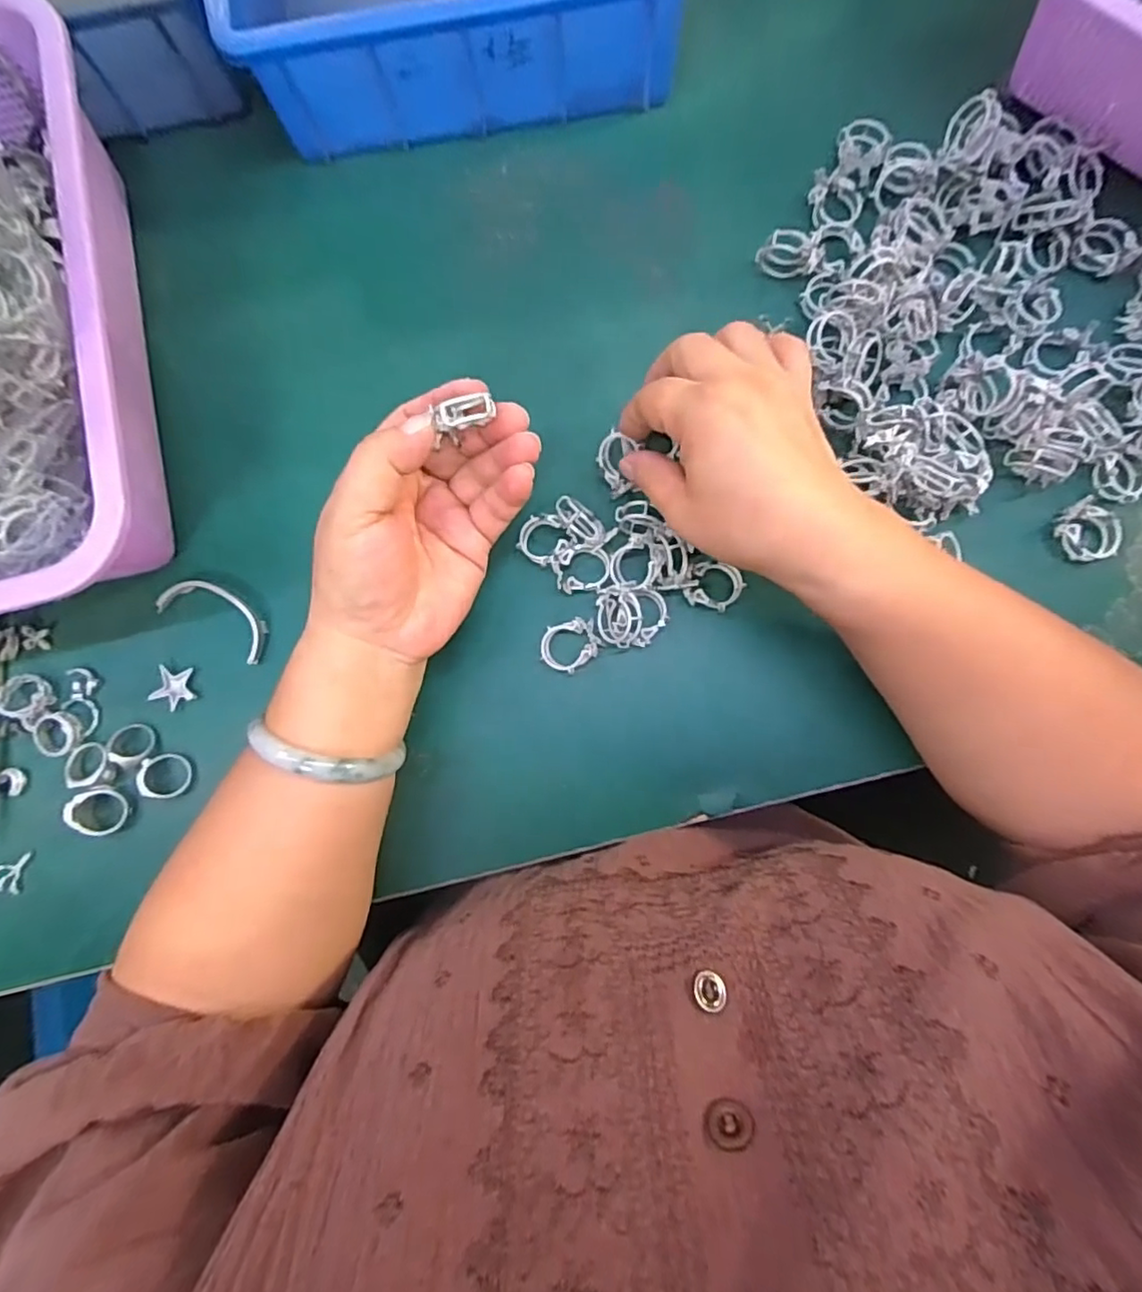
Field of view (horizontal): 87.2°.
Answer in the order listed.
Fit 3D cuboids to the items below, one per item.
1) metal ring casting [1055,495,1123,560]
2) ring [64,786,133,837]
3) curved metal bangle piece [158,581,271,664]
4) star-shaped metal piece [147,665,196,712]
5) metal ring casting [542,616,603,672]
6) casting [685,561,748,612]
[{"bbox_3d":[0.265,-0.059,0.306,0.025,0.010,0.031,-29,85,-1],"label":"metal ring casting"},{"bbox_3d":[-0.250,0.088,0.316,0.027,0.007,0.025,13,67,-32],"label":"ring"},{"bbox_3d":[-0.191,-0.017,0.324,0.065,0.008,0.026,29,87,4],"label":"curved metal bangle piece"},{"bbox_3d":[-0.214,0.023,0.323,0.021,0.004,0.023,21,86,4],"label":"star-shaped metal piece"},{"bbox_3d":[-0.001,0.000,0.309,0.031,0.006,0.025,-18,85,0],"label":"metal ring casting"},{"bbox_3d":[0.073,-0.031,0.306,0.031,0.008,0.025,15,86,3],"label":"casting"}]

